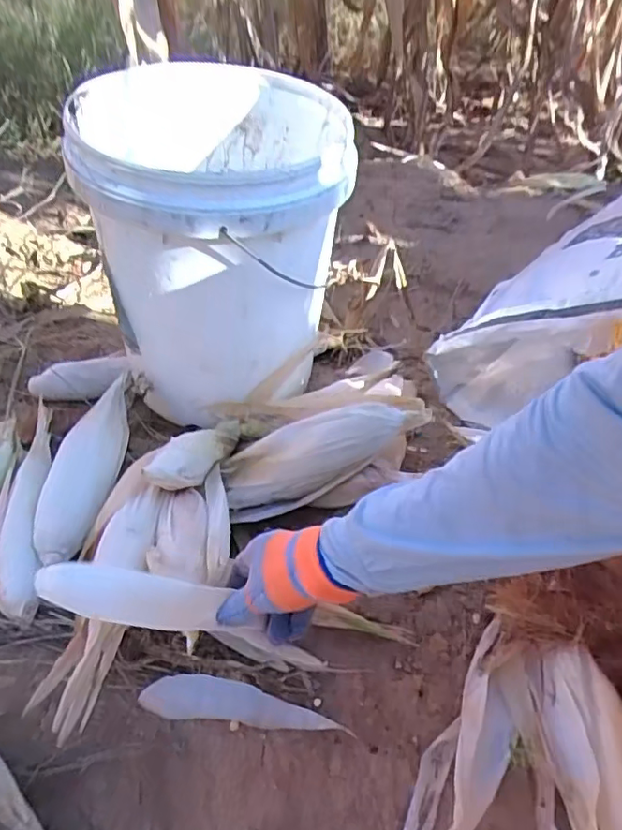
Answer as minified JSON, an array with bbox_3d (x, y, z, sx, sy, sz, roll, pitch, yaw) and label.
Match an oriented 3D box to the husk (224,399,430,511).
[{"bbox_3d":[0.014,0.035,0.607,0.224,0.054,0.060,-22,44,4],"label":"husk"}]

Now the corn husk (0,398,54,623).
[{"bbox_3d":[-0.320,0.097,0.659,0.065,0.047,0.279,-11,42,-6],"label":"corn husk"}]

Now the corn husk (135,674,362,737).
[{"bbox_3d":[-0.058,0.249,0.503,0.173,0.016,0.036,0,42,7],"label":"corn husk"}]

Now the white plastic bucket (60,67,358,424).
[{"bbox_3d":[-0.097,-0.192,0.682,0.280,0.324,0.282,-3,42,3],"label":"white plastic bucket"}]

